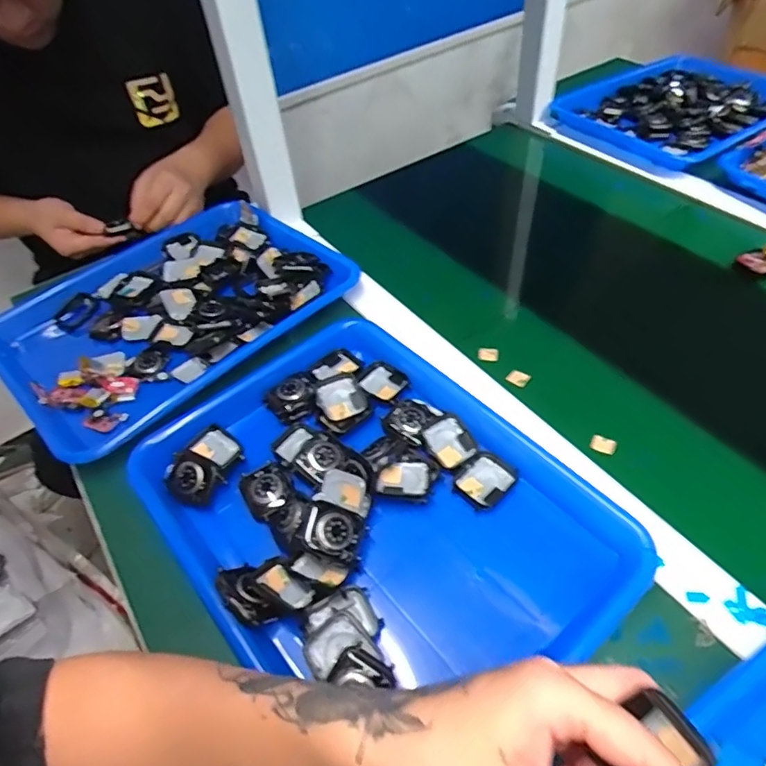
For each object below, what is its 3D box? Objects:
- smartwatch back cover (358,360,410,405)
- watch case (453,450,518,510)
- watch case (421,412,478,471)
[{"bbox_3d":[0.000,0.001,0.493,0.045,0.014,0.039,27,58,27],"label":"smartwatch back cover"},{"bbox_3d":[0.080,0.076,0.420,0.037,0.006,0.045,35,62,31],"label":"watch case"},{"bbox_3d":[0.055,0.049,0.442,0.037,0.009,0.039,-34,79,-20],"label":"watch case"}]

